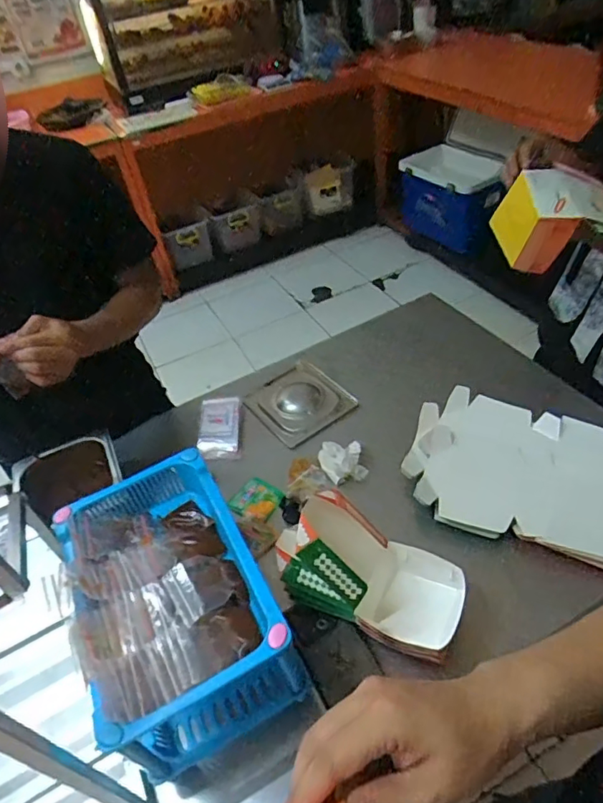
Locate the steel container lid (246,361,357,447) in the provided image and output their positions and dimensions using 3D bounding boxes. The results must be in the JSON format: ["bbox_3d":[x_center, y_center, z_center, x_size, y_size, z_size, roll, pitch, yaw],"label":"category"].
[{"bbox_3d":[0.001,0.002,1.040,0.170,0.014,0.161,-39,63,-24],"label":"steel container lid"}]

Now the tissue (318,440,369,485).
[{"bbox_3d":[0.067,0.098,0.900,0.070,0.048,0.088,-16,43,-5],"label":"tissue"}]

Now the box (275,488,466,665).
[{"bbox_3d":[0.086,0.215,0.675,0.245,0.118,0.121,26,58,13],"label":"box"}]

